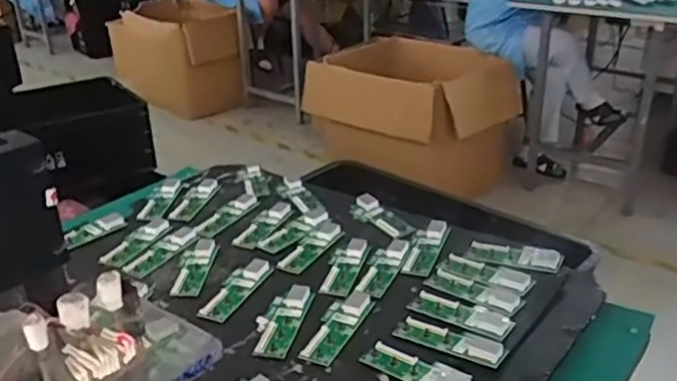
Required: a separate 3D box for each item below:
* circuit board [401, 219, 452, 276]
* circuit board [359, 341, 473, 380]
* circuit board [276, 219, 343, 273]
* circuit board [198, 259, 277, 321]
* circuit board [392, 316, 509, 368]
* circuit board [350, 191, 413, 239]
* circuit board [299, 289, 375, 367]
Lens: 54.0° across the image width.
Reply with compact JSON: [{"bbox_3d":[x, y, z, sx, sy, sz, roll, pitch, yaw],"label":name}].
[{"bbox_3d":[0.098,0.061,0.748,0.034,0.014,0.093,10,29,21],"label":"circuit board"},{"bbox_3d":[0.069,0.154,0.568,0.099,0.007,0.034,19,33,35],"label":"circuit board"},{"bbox_3d":[-0.029,0.064,0.772,0.037,0.007,0.113,14,30,28],"label":"circuit board"},{"bbox_3d":[-0.108,0.102,0.695,0.039,0.008,0.106,10,29,21],"label":"circuit board"},{"bbox_3d":[0.101,0.135,0.601,0.100,0.005,0.032,16,31,31],"label":"circuit board"},{"bbox_3d":[0.053,0.030,0.817,0.036,0.020,0.100,-20,32,-32],"label":"circuit board"},{"bbox_3d":[-0.001,0.128,0.633,0.039,0.007,0.107,11,29,24],"label":"circuit board"}]

